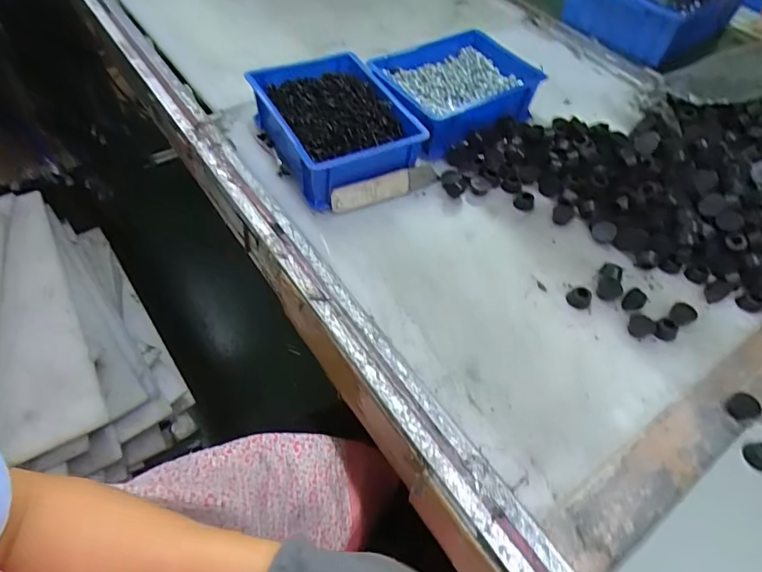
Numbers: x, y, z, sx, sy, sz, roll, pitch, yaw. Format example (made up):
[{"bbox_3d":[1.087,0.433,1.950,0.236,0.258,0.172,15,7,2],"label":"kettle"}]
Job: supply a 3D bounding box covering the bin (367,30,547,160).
[{"bbox_3d":[0.094,-0.258,0.652,0.209,0.064,0.166,-26,60,-22],"label":"bin"}]

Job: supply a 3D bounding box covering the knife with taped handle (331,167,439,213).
[{"bbox_3d":[0.004,-0.111,0.564,0.129,0.030,0.009,-19,33,-19],"label":"knife with taped handle"}]

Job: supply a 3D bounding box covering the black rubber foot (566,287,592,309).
[{"bbox_3d":[0.199,0.012,0.497,0.022,0.015,0.019,29,55,18],"label":"black rubber foot"}]

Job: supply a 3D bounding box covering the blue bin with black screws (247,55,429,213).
[{"bbox_3d":[-0.058,-0.191,0.594,0.143,0.084,0.194,-25,60,-22],"label":"blue bin with black screws"}]

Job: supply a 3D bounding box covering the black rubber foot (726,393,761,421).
[{"bbox_3d":[0.317,0.106,0.434,0.024,0.011,0.023,2,51,-3],"label":"black rubber foot"}]

